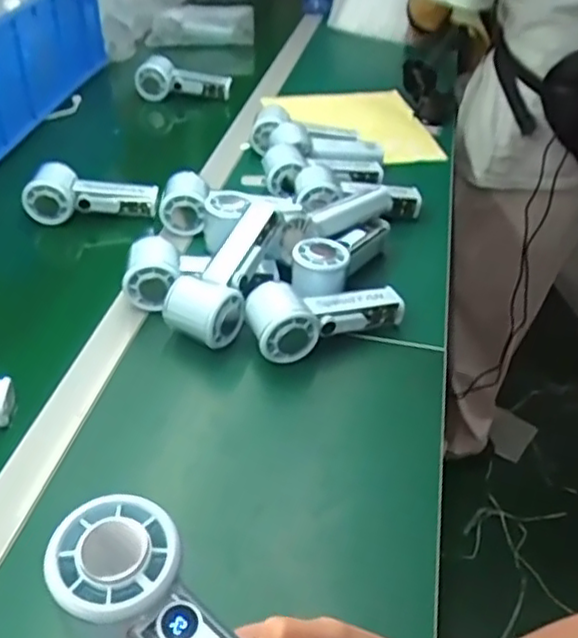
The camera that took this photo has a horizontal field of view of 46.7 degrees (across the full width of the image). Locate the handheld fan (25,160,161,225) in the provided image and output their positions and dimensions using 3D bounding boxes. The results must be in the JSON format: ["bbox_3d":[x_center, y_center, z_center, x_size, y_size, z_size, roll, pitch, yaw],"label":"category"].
[{"bbox_3d":[-0.239,-0.154,0.812,0.153,0.054,0.041,-4,39,-6],"label":"handheld fan"}]

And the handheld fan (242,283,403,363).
[{"bbox_3d":[0.038,-0.004,0.639,0.151,0.061,0.060,-14,41,-17],"label":"handheld fan"}]

